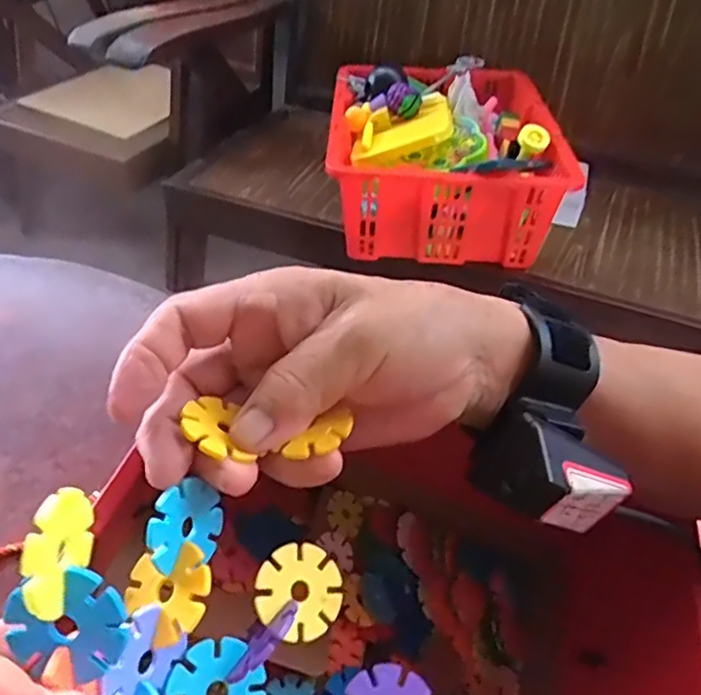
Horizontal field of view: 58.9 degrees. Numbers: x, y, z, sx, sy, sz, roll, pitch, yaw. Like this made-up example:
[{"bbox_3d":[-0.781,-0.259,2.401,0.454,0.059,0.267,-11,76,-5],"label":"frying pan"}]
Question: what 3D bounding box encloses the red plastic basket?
[{"bbox_3d":[0.146,-0.333,1.019,0.342,0.157,0.417,1,48,2],"label":"red plastic basket"}]

